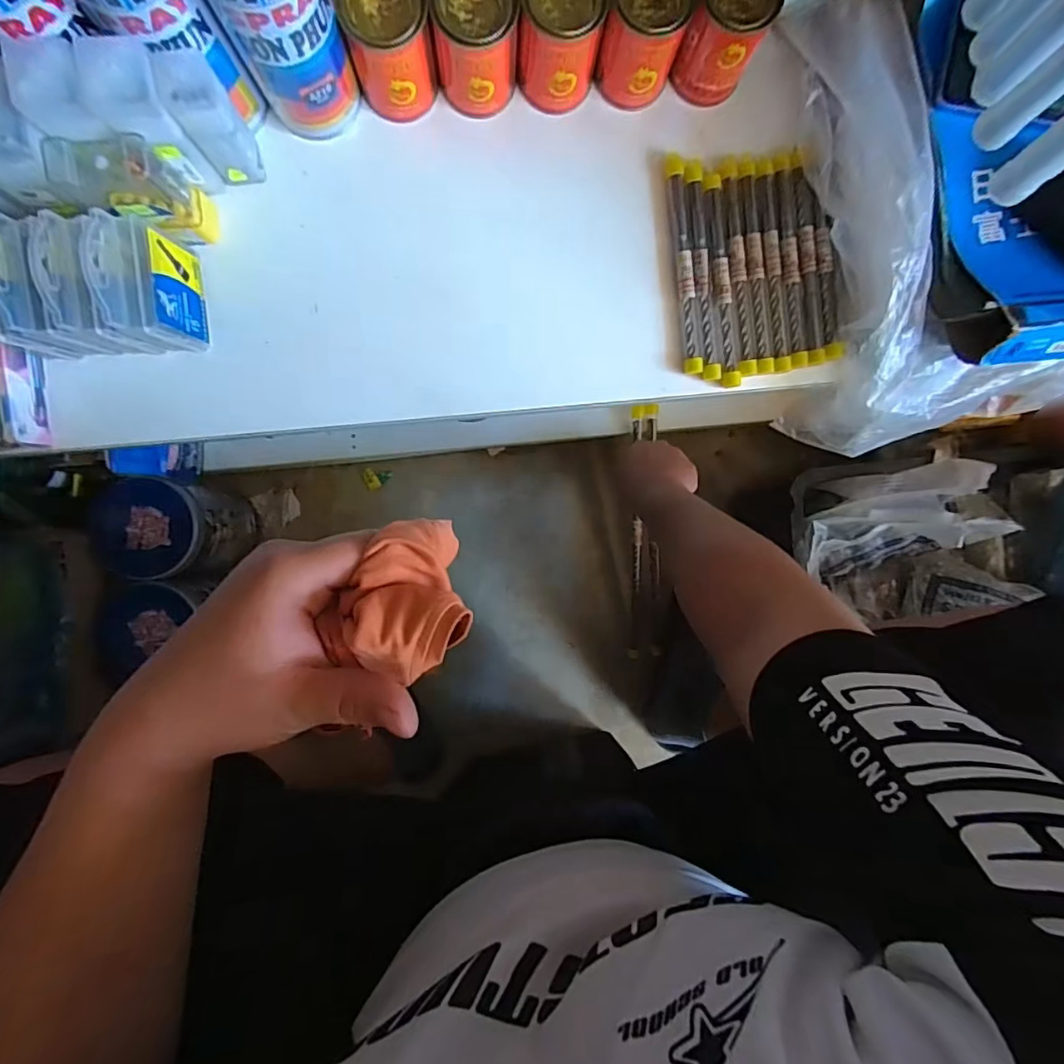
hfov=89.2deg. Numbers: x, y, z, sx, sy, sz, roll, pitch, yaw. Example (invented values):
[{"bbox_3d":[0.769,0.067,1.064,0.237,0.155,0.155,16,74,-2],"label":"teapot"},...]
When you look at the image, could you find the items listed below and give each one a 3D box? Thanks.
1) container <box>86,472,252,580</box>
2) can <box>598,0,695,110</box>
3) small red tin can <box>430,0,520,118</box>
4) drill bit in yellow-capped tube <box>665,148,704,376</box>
[{"bbox_3d":[-0.421,-0.002,0.656,0.102,0.153,0.108,0,89,-3],"label":"container"},{"bbox_3d":[0.077,-0.344,0.378,0.051,0.074,0.045,15,89,-2],"label":"can"},{"bbox_3d":[-0.038,-0.332,0.369,0.055,0.075,0.049,-5,89,-3],"label":"small red tin can"},{"bbox_3d":[0.117,-0.203,0.413,0.013,0.017,0.159,-7,90,-3],"label":"drill bit in yellow-capped tube"}]

